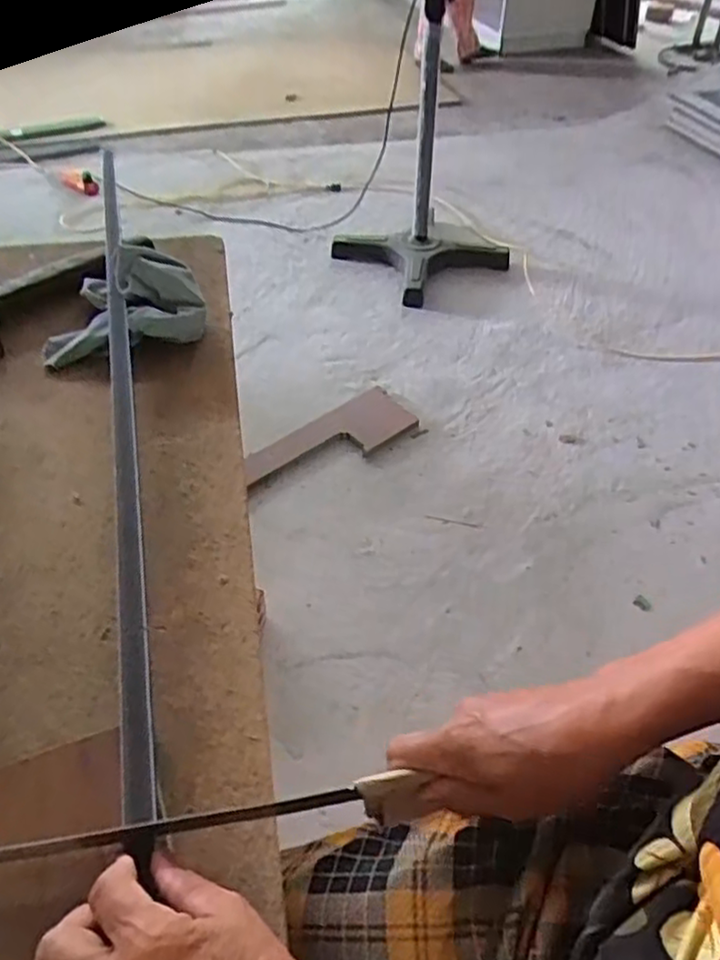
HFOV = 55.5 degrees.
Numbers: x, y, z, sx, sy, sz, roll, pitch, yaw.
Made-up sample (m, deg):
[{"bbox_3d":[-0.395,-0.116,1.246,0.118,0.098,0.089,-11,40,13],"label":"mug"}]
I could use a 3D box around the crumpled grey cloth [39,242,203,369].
[{"bbox_3d":[-0.242,-0.181,0.695,0.162,0.066,0.112,-8,48,-13],"label":"crumpled grey cloth"}]

